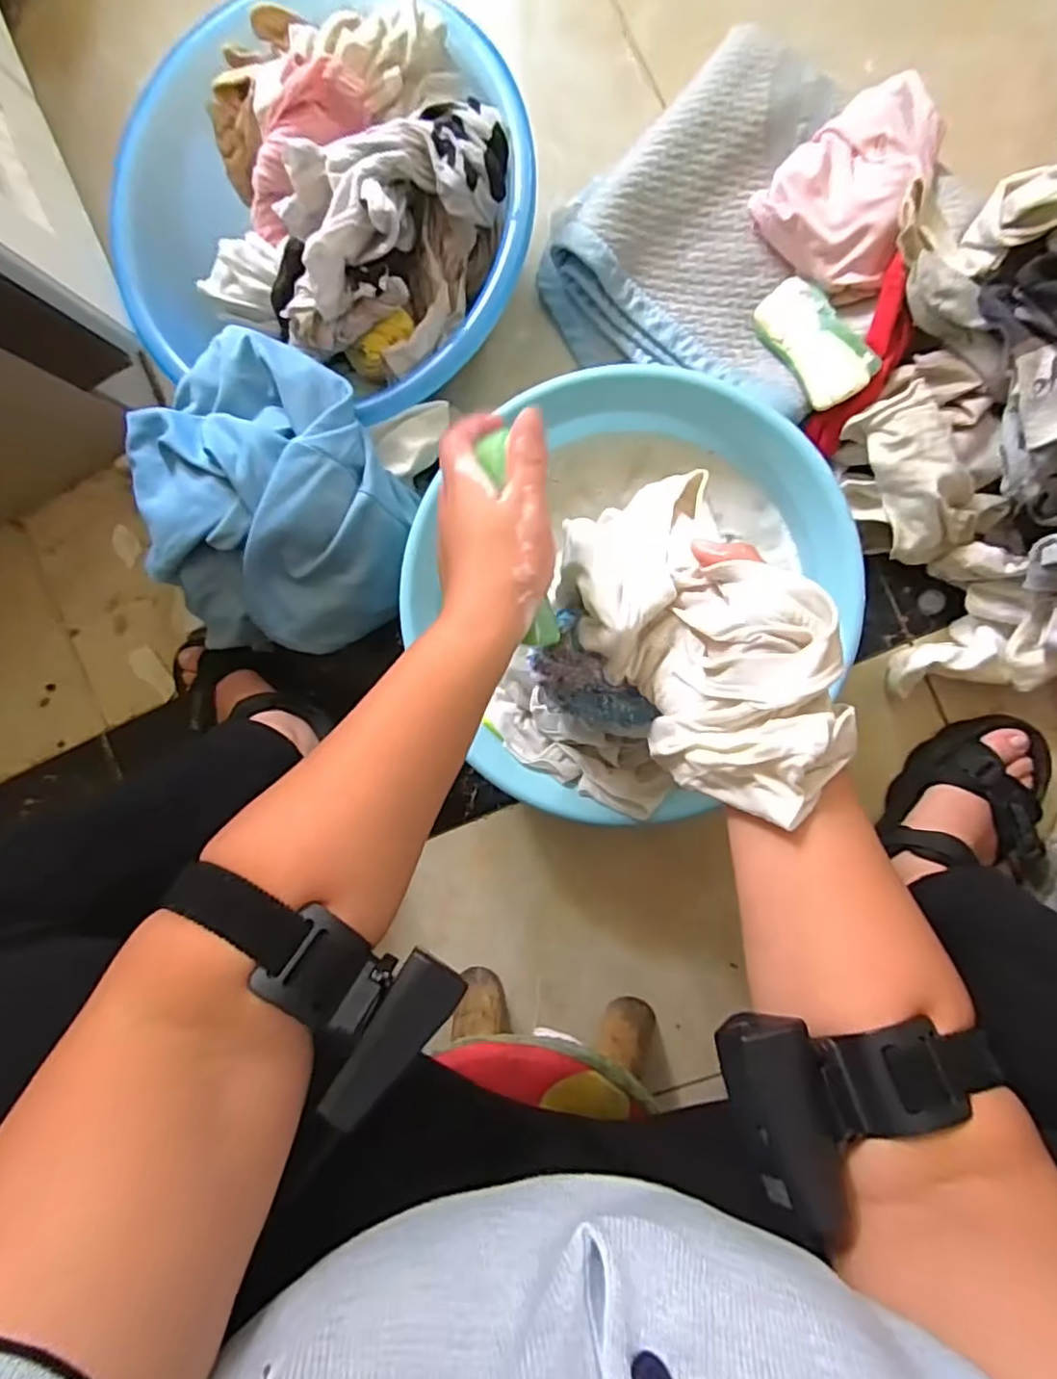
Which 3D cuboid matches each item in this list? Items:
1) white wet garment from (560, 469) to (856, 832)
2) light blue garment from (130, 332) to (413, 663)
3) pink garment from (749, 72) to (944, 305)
[{"bbox_3d":[0.083,-0.029,0.328,0.095,0.085,0.204,-21,62,-10],"label":"white wet garment"},{"bbox_3d":[-0.208,-0.158,0.524,0.206,0.096,0.237,-8,91,9],"label":"light blue garment"},{"bbox_3d":[0.277,-0.405,0.507,0.149,0.058,0.124,-38,86,8],"label":"pink garment"}]

